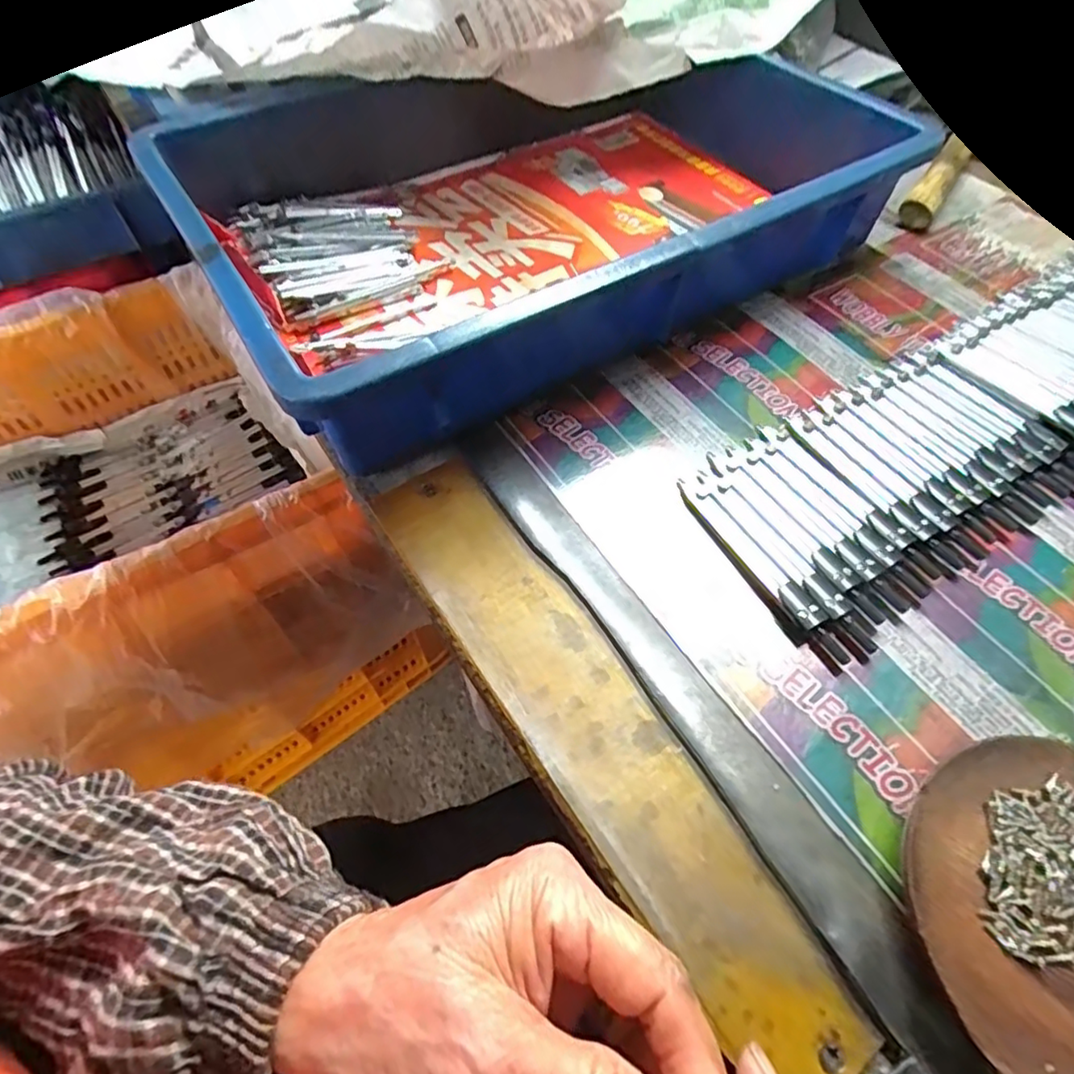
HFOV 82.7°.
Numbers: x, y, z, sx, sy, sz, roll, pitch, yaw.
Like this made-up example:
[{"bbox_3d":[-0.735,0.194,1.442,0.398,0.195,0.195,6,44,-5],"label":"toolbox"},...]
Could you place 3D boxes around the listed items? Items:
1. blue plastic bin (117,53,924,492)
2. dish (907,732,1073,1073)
[{"bbox_3d":[0.009,-0.232,0.407,0.426,0.080,0.295,-28,60,-16],"label":"blue plastic bin"},{"bbox_3d":[0.175,0.131,0.202,0.098,0.017,0.111,-22,58,-12],"label":"dish"}]

